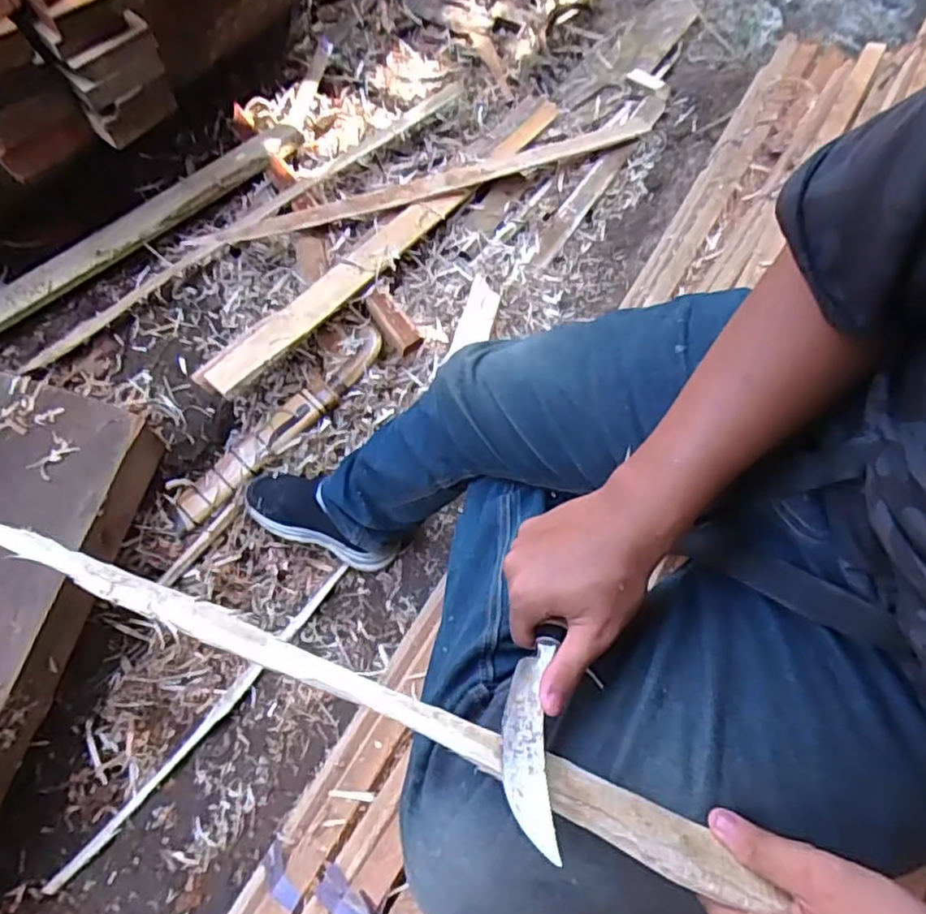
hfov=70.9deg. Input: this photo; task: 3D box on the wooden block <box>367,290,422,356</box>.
[{"bbox_3d":[-0.119,-0.232,1.131,0.045,0.039,0.121,-36,73,-10],"label":"wooden block"}]

